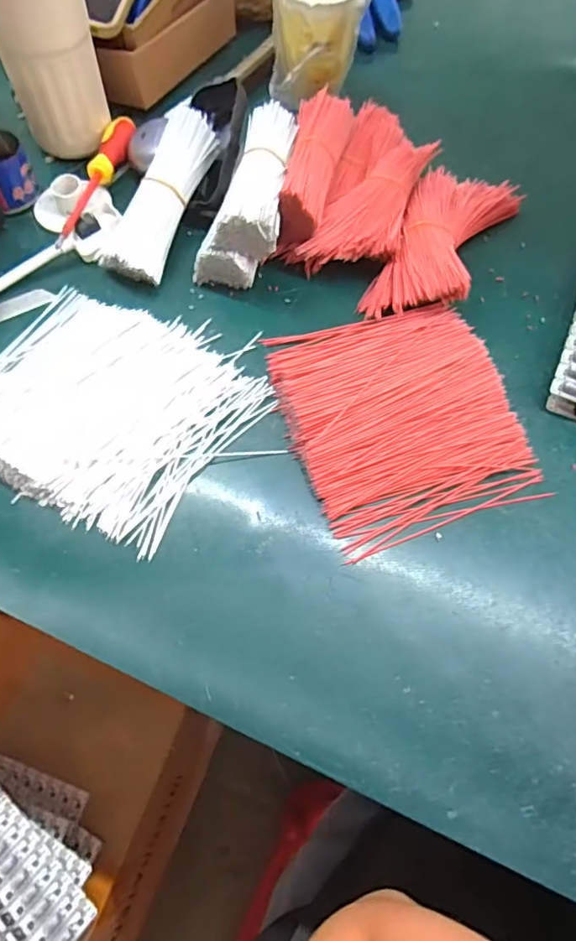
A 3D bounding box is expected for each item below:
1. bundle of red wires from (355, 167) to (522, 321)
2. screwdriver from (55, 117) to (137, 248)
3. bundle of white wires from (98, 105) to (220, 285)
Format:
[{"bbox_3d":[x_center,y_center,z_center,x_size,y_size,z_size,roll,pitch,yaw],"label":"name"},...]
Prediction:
[{"bbox_3d":[0.123,-0.183,0.438,0.076,0.031,0.178,26,66,14],"label":"bundle of red wires"},{"bbox_3d":[-0.161,-0.250,0.465,0.025,0.018,0.156,9,61,3],"label":"screwdriver"},{"bbox_3d":[-0.099,-0.221,0.435,0.041,0.029,0.149,19,80,9],"label":"bundle of white wires"}]

